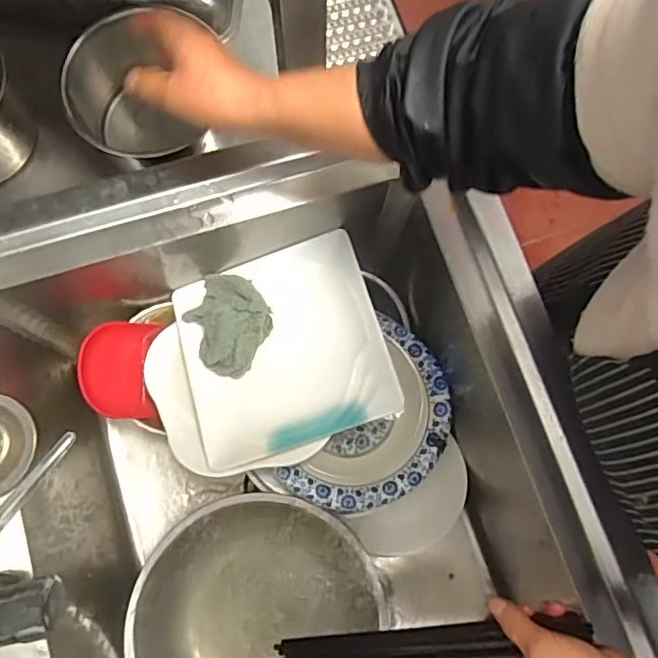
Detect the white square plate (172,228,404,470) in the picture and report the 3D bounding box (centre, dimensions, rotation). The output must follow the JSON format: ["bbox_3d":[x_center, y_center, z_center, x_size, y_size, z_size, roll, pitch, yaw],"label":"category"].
[{"bbox_3d":[-0.051,0.017,0.618,0.209,0.035,0.217,-20,68,7],"label":"white square plate"}]

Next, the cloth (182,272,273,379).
[{"bbox_3d":[-0.111,-0.010,0.624,0.089,0.033,0.111,-30,80,-7],"label":"cloth"}]

